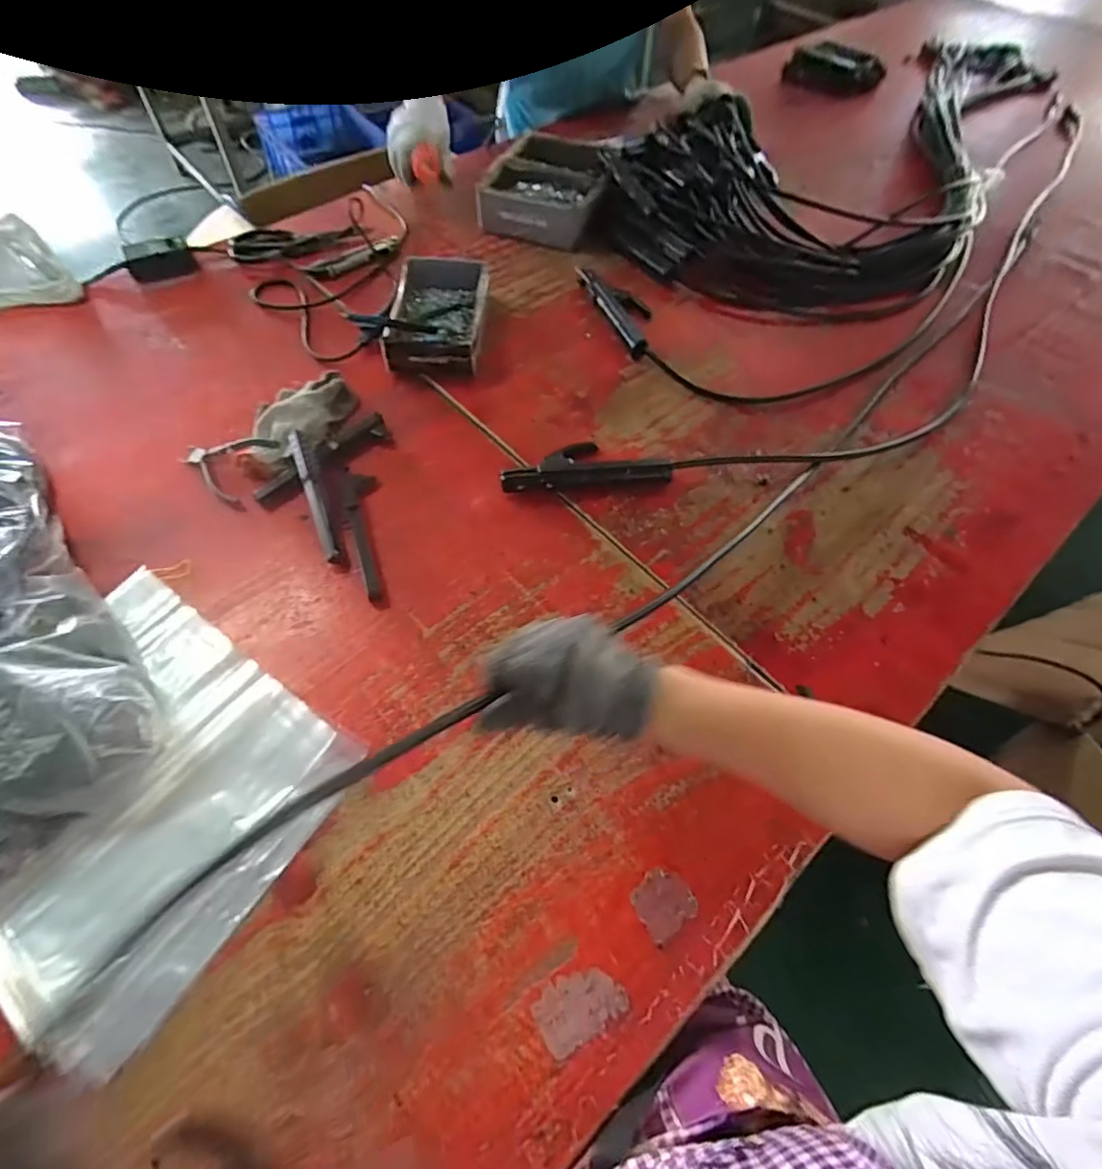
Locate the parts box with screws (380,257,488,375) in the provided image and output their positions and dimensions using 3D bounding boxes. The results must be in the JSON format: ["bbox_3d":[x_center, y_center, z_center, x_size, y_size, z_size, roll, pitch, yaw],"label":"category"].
[{"bbox_3d":[-0.154,-0.383,0.825,0.128,0.051,0.224,3,58,1],"label":"parts box with screws"}]

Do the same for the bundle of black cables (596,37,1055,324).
[{"bbox_3d":[0.609,-0.900,1.134,0.564,0.087,1.297,32,63,18],"label":"bundle of black cables"}]

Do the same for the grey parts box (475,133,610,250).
[{"bbox_3d":[-0.003,-0.684,1.009,0.199,0.063,0.239,14,59,8],"label":"grey parts box"}]

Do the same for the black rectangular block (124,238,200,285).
[{"bbox_3d":[-0.607,-0.507,0.911,0.090,0.034,0.053,-16,59,-10],"label":"black rectangular block"}]

